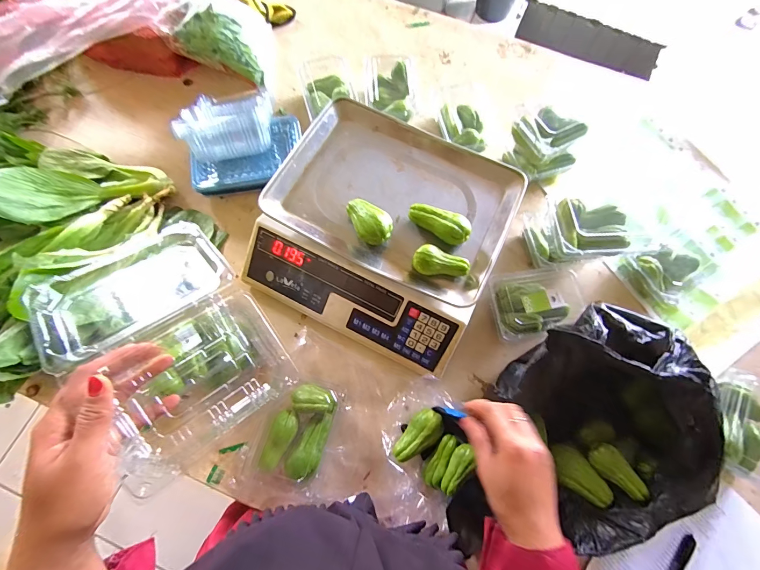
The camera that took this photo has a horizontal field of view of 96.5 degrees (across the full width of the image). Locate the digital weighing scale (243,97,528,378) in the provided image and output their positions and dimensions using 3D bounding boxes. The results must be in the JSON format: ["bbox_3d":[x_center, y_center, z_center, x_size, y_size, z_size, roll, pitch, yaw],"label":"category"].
[{"bbox_3d":[0.006,-0.088,0.514,0.326,0.126,0.321,26,73,6],"label":"digital weighing scale"}]

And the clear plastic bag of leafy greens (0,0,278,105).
[{"bbox_3d":[-0.435,-0.424,0.598,0.464,0.117,0.176,-12,73,-6],"label":"clear plastic bag of leafy greens"}]

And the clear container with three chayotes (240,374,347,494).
[{"bbox_3d":[-0.110,0.194,0.453,0.090,0.055,0.127,18,73,4],"label":"clear container with three chayotes"}]

